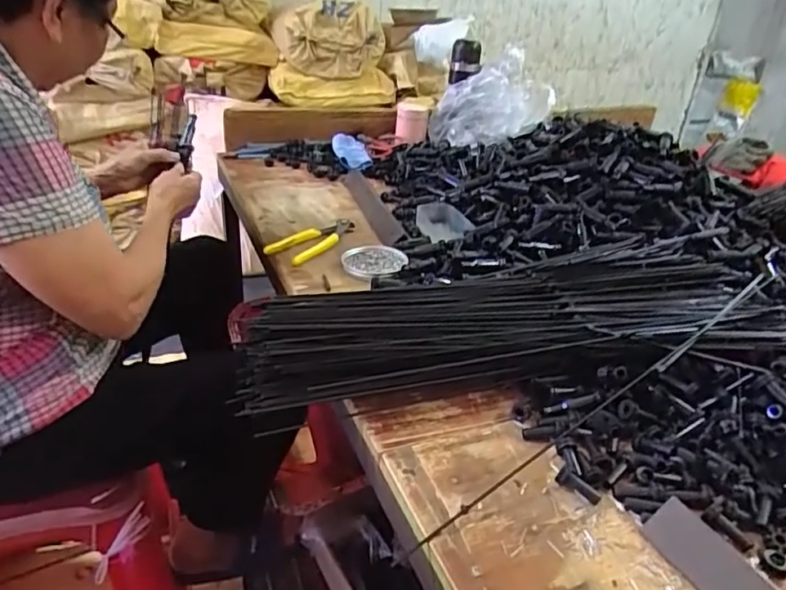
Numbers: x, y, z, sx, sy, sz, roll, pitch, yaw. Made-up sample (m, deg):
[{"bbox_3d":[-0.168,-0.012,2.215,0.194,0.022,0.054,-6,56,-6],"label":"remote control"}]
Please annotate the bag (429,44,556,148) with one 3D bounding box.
[{"bbox_3d":[0.201,-0.396,1.234,0.238,0.166,0.079,6,29,3],"label":"bag"}]

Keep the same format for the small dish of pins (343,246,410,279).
[{"bbox_3d":[-0.026,-0.052,0.849,0.089,0.010,0.085,3,29,-2],"label":"small dish of pins"}]

